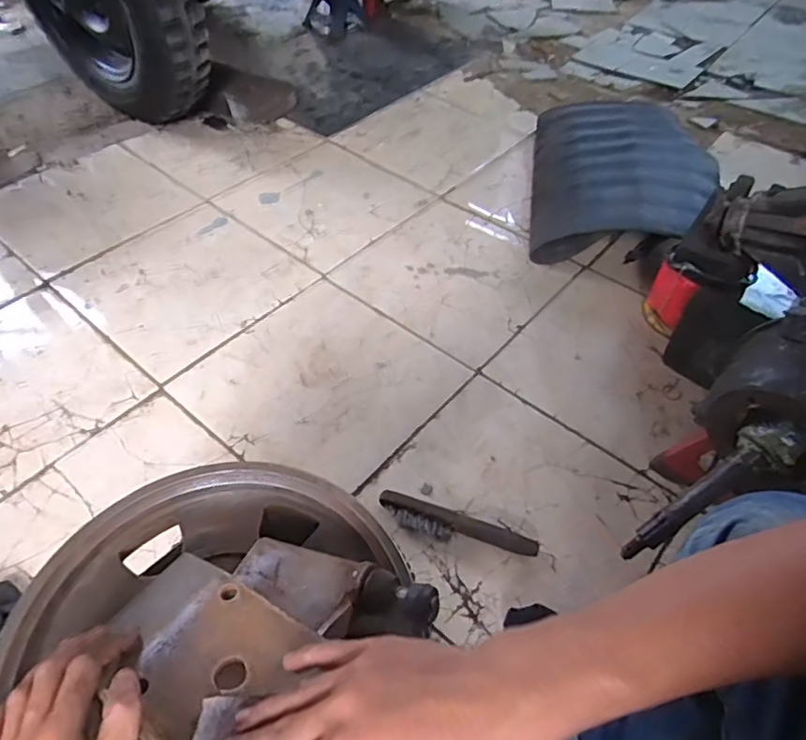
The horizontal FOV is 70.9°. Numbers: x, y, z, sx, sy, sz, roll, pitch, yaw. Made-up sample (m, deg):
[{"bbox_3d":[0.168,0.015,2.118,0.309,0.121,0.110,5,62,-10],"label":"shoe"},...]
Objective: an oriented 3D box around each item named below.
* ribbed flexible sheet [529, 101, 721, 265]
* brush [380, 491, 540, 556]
[{"bbox_3d":[0.522,-0.551,1.428,0.384,0.172,0.676,6,51,4],"label":"ribbed flexible sheet"},{"bbox_3d":[0.081,0.237,0.848,0.244,0.038,0.048,13,52,9],"label":"brush"}]

